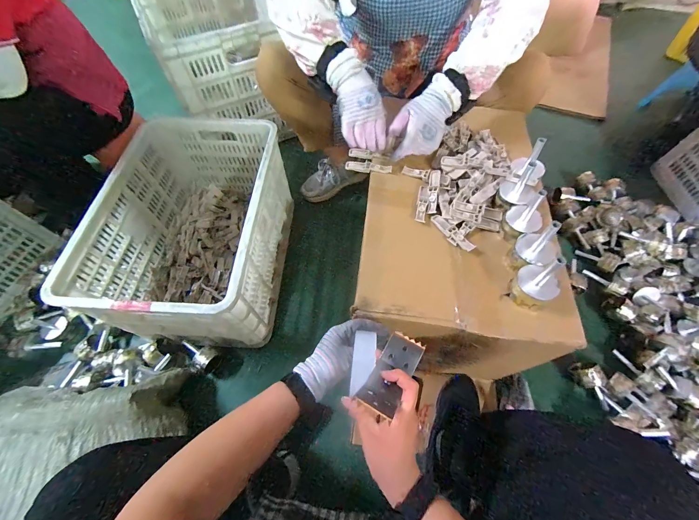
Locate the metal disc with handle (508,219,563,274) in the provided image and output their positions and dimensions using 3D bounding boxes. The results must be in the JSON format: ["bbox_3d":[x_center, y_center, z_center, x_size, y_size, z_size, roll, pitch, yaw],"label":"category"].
[{"bbox_3d":[0.304,-0.020,0.477,0.058,0.098,0.061,0,60,0],"label":"metal disc with handle"}]

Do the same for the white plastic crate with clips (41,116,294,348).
[{"bbox_3d":[-0.383,-0.077,0.788,0.367,0.297,0.544,4,60,2],"label":"white plastic crate with clips"}]

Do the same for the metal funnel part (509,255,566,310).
[{"bbox_3d":[0.290,0.030,0.442,0.050,0.097,0.060,-31,64,-16],"label":"metal funnel part"}]

